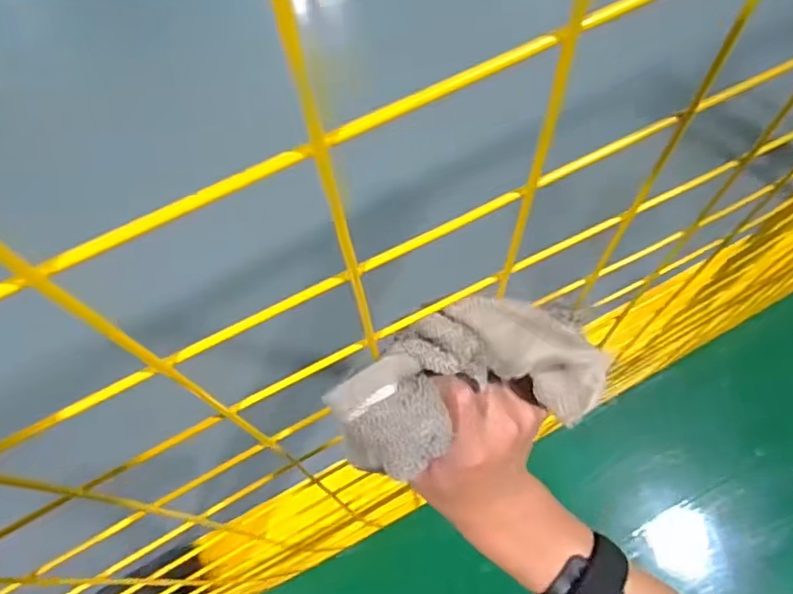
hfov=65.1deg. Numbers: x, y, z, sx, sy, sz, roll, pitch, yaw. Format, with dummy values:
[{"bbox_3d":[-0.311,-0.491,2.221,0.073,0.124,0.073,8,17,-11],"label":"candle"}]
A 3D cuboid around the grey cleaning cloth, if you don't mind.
[{"bbox_3d":[0.035,0.038,0.297,0.129,0.035,0.066,-17,68,-10],"label":"grey cleaning cloth"}]

